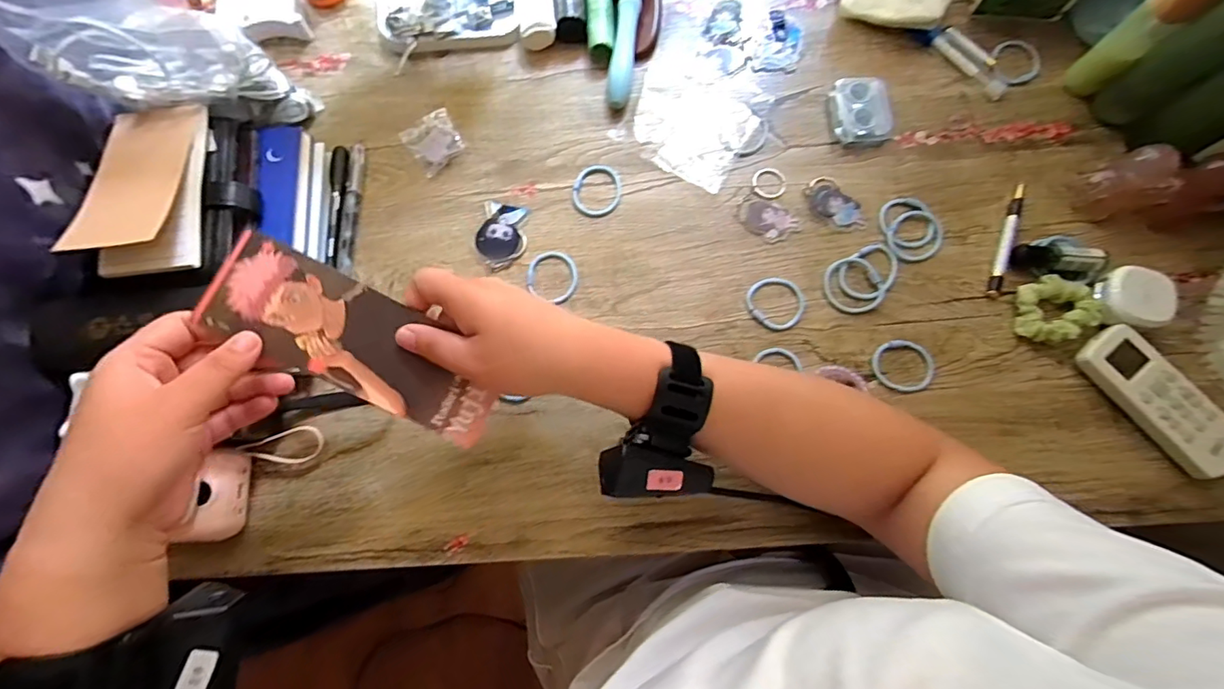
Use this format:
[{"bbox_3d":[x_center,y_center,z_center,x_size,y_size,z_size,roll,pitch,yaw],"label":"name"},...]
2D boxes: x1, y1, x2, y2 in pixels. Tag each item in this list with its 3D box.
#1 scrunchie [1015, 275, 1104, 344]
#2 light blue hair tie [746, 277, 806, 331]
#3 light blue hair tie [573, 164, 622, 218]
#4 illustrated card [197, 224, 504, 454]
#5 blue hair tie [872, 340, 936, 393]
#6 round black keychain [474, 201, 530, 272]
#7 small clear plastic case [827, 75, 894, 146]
[{"bbox_3d":[0.378,-0.029,0.451,0.062,0.025,0.056,0,77,1],"label":"scrunchie"},{"bbox_3d":[0.143,-0.037,0.459,0.049,0.007,0.047,0,79,-1],"label":"light blue hair tie"},{"bbox_3d":[-0.013,-0.142,0.484,0.044,0.004,0.053,2,77,1],"label":"light blue hair tie"},{"bbox_3d":[-0.155,0.000,0.337,0.175,0.008,0.067,27,82,-15],"label":"illustrated card"},{"bbox_3d":[0.247,0.018,0.448,0.049,0.006,0.045,0,77,1],"label":"blue hair tie"},{"bbox_3d":[-0.099,-0.098,0.476,0.043,0.008,0.064,6,77,2],"label":"round black keychain"},{"bbox_3d":[0.232,-0.218,0.492,0.057,0.024,0.061,-4,77,0],"label":"small clear plastic case"}]

